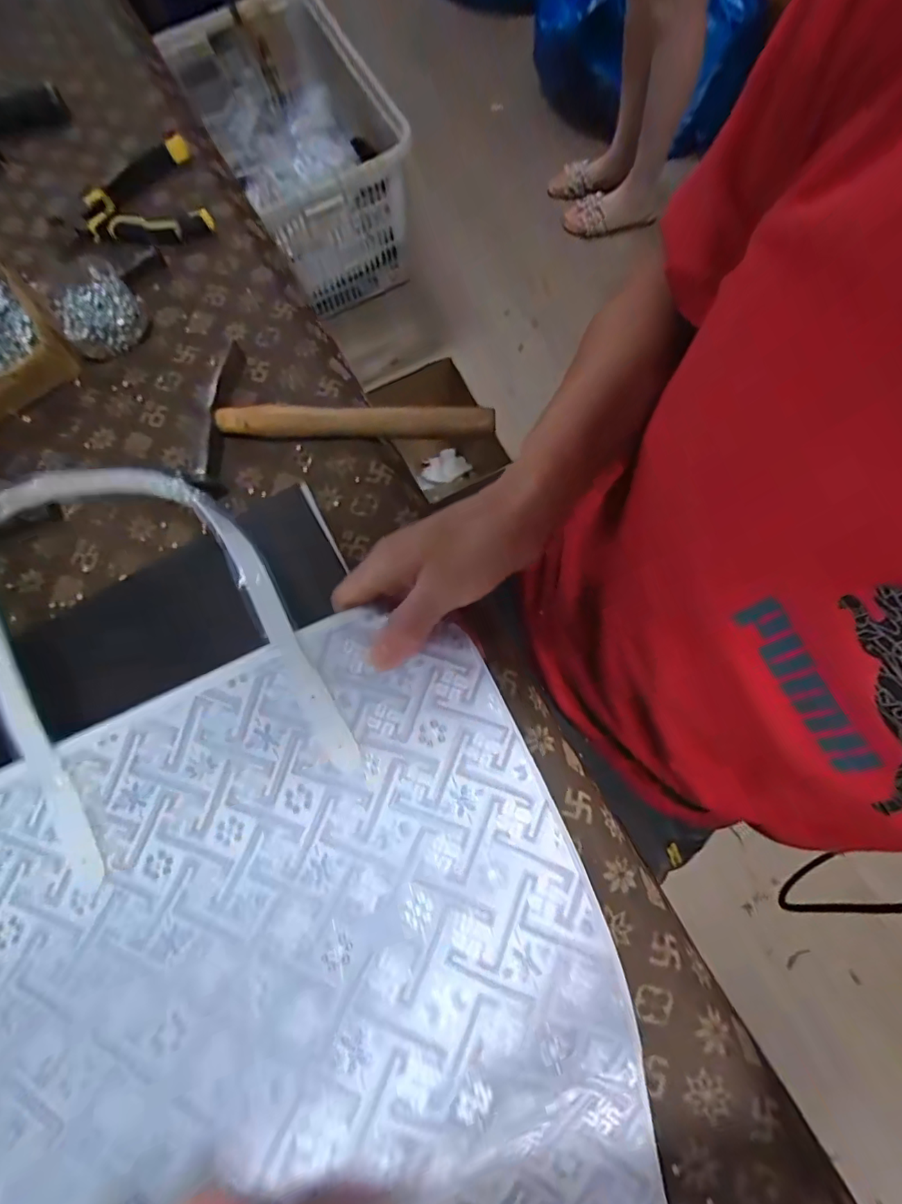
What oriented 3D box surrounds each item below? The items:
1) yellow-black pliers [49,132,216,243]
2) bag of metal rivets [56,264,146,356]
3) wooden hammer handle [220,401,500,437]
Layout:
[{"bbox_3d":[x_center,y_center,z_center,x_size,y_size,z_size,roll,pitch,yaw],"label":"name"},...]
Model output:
[{"bbox_3d":[-0.295,-0.359,0.470,0.141,0.037,0.093,-23,74,-3],"label":"yellow-black pliers"},{"bbox_3d":[-0.297,-0.245,0.445,0.061,0.034,0.067,-31,75,-5],"label":"bag of metal rivets"},{"bbox_3d":[-0.076,-0.144,0.413,0.215,0.022,0.020,1,74,4],"label":"wooden hammer handle"}]

